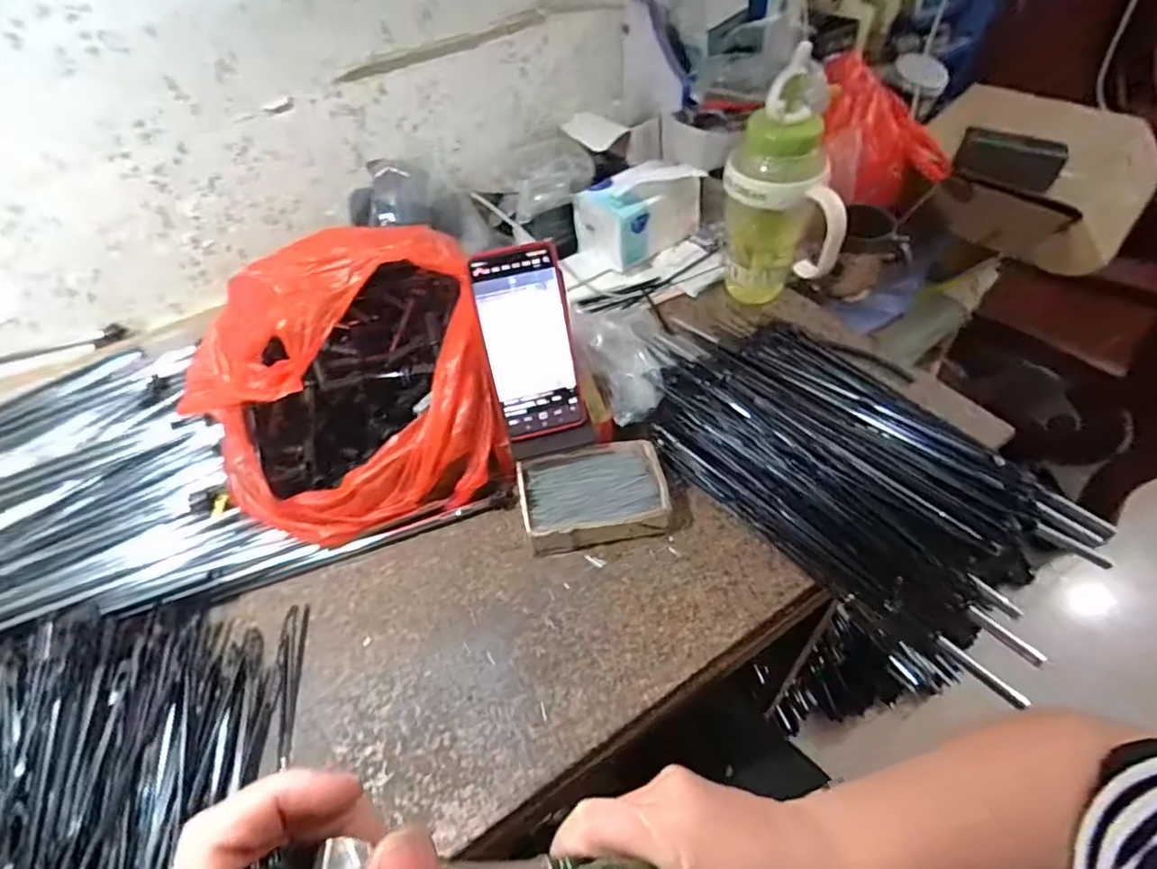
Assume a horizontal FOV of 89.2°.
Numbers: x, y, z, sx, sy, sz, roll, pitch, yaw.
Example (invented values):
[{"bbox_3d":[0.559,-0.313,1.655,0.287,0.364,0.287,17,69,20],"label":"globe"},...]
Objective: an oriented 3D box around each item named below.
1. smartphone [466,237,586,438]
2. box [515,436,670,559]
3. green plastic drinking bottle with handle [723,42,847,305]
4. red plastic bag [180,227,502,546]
[{"bbox_3d":[-0.042,-0.079,0.515,0.077,0.163,0.016,-14,19,-6],"label":"smartphone"},{"bbox_3d":[0.014,0.054,0.541,0.128,0.032,0.100,-10,51,-3],"label":"box"},{"bbox_3d":[0.226,-0.264,0.656,0.124,0.260,0.136,8,53,11],"label":"green plastic drinking bottle with handle"},{"bbox_3d":[-0.206,-0.057,0.541,0.242,0.165,0.249,-12,52,-5],"label":"red plastic bag"}]

